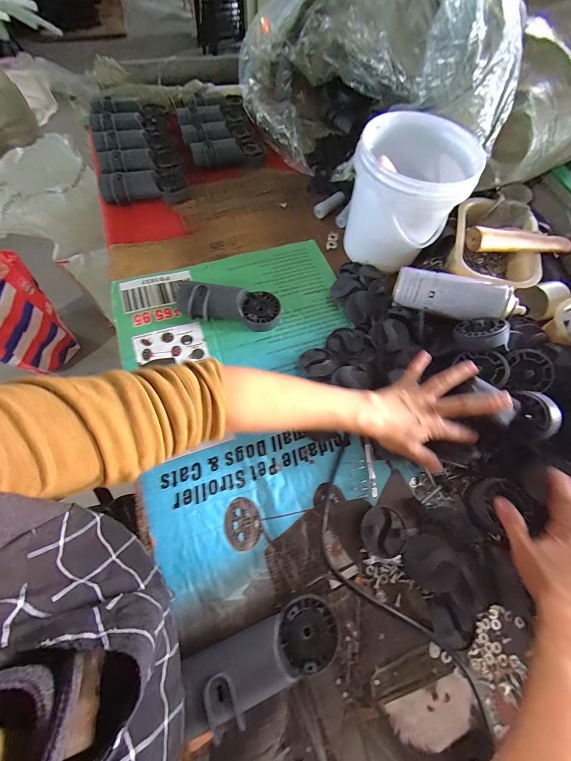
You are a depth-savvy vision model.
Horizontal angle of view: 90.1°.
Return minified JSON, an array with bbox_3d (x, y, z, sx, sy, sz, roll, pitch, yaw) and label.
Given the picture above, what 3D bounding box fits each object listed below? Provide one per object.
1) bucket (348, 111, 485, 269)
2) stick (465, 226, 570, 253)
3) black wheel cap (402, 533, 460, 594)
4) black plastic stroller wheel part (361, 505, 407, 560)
[{"bbox_3d":[0.198,-0.313,0.480,0.167,0.161,0.177,1,67,-2],"label":"bucket"},{"bbox_3d":[0.356,-0.205,0.425,0.290,0.018,0.027,-12,64,-27],"label":"stick"},{"bbox_3d":[0.168,0.210,0.328,0.058,0.017,0.052,-18,69,-10],"label":"black wheel cap"},{"bbox_3d":[0.120,0.182,0.344,0.055,0.019,0.054,1,67,-2],"label":"black plastic stroller wheel part"}]

